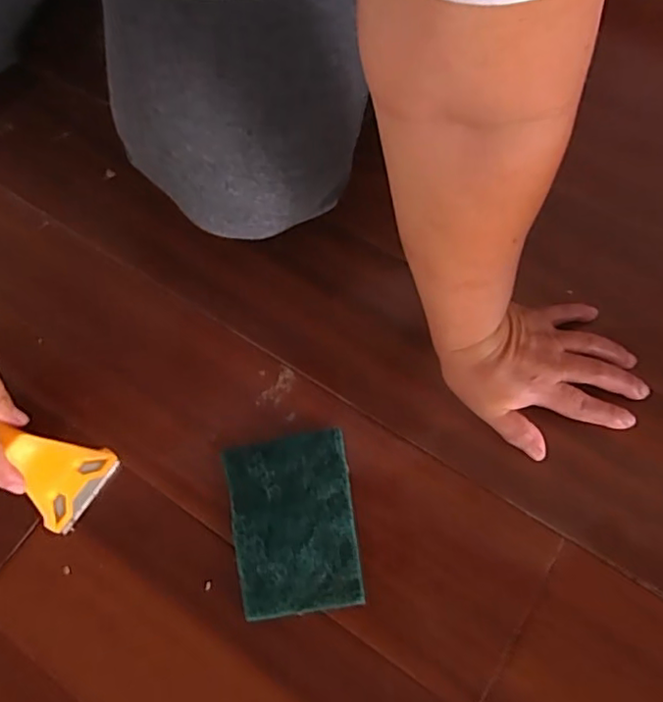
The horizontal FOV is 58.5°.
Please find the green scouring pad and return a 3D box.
[{"bbox_3d":[-0.027,0.115,0.402,0.081,0.008,0.114,-9,67,-1],"label":"green scouring pad"}]

